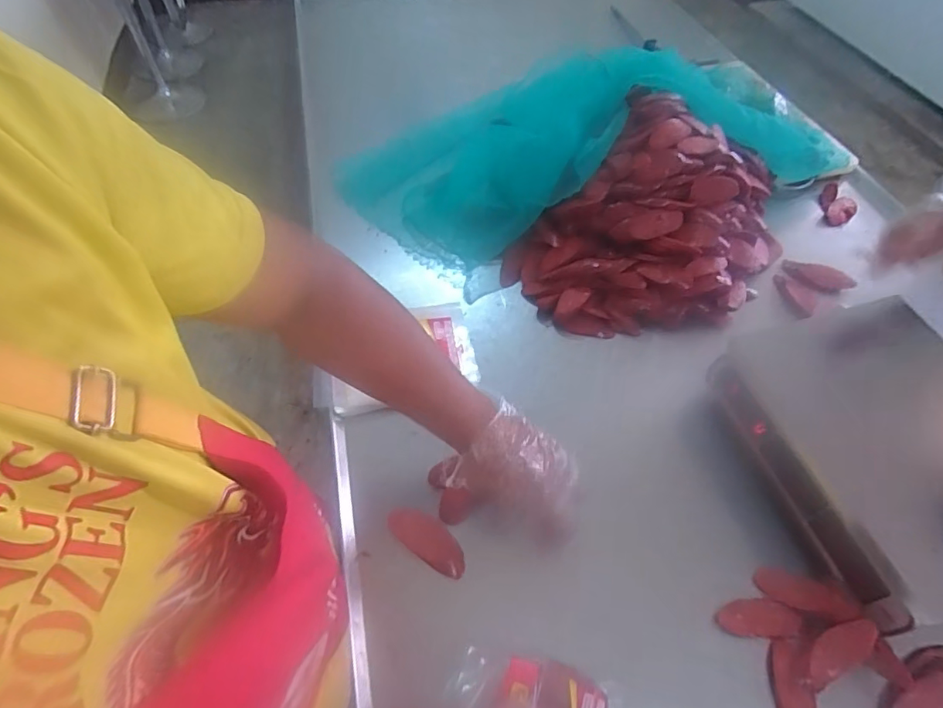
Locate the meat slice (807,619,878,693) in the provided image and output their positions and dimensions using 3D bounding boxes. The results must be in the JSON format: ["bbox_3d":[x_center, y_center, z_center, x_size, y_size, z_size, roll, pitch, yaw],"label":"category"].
[{"bbox_3d":[0.380,0.308,0.541,0.088,0.012,0.036,-41,61,-2],"label":"meat slice"}]

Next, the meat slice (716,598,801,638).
[{"bbox_3d":[0.318,0.295,0.581,0.089,0.012,0.038,2,54,1],"label":"meat slice"}]

